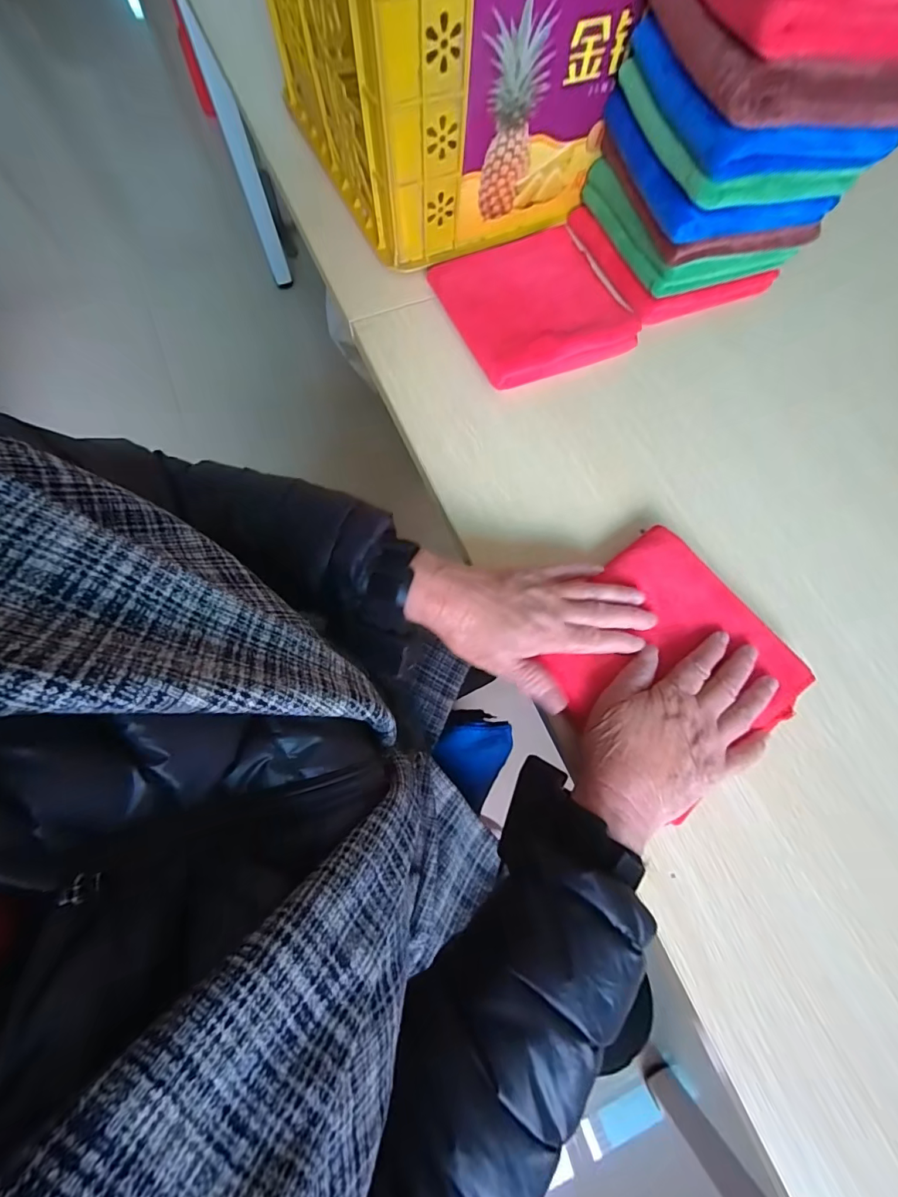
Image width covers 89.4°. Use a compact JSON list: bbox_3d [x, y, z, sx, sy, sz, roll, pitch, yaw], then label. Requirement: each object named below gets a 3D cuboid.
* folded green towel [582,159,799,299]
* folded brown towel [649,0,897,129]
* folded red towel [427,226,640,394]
[{"bbox_3d":[0.253,-0.420,0.496,0.186,0.040,0.188,-17,72,-7],"label":"folded green towel"},{"bbox_3d":[0.261,-0.441,0.355,0.164,0.035,0.182,-8,71,-4],"label":"folded brown towel"},{"bbox_3d":[0.081,-0.312,0.479,0.169,0.030,0.180,-24,73,-9],"label":"folded red towel"}]

